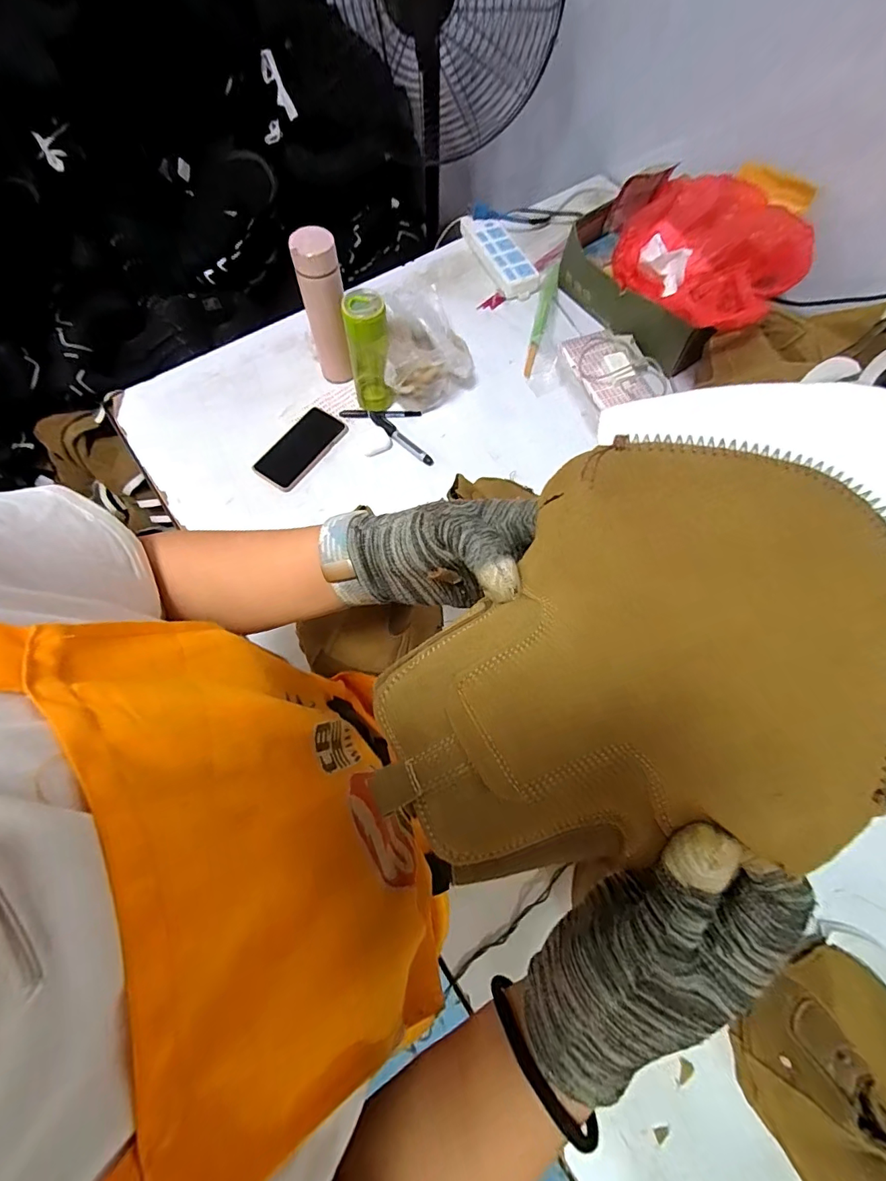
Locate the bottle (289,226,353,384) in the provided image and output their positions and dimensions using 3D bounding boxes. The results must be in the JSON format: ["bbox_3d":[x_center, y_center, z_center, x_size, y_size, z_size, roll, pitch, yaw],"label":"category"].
[{"bbox_3d":[-0.187,-0.443,0.760,0.062,0.227,0.074,-14,69,-7],"label":"bottle"}]

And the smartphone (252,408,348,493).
[{"bbox_3d":[-0.241,-0.243,0.798,0.081,0.014,0.165,31,70,10],"label":"smartphone"}]

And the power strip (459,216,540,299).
[{"bbox_3d":[0.117,-0.707,0.983,0.094,0.035,0.249,-19,70,-9],"label":"power strip"}]

